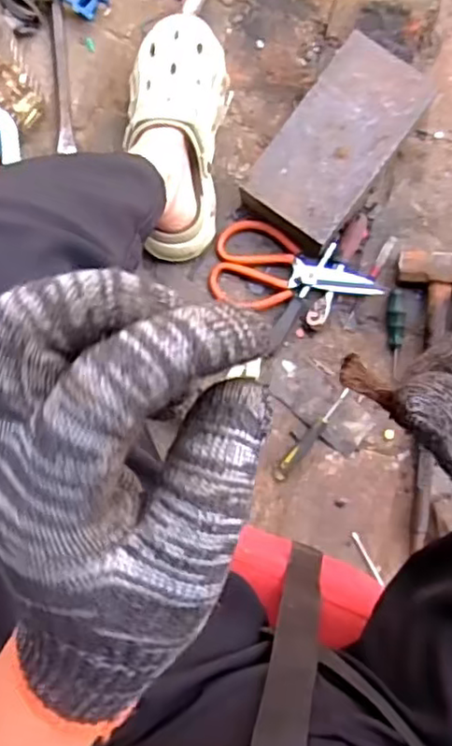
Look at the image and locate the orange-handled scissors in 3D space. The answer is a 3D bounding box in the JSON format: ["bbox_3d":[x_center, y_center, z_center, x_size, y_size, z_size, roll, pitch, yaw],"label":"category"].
[{"bbox_3d":[0.080,-0.115,0.761,0.190,0.020,0.095,15,87,4],"label":"orange-handled scissors"}]

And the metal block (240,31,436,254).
[{"bbox_3d":[0.124,-0.254,0.734,0.116,0.050,0.215,37,89,5],"label":"metal block"}]

